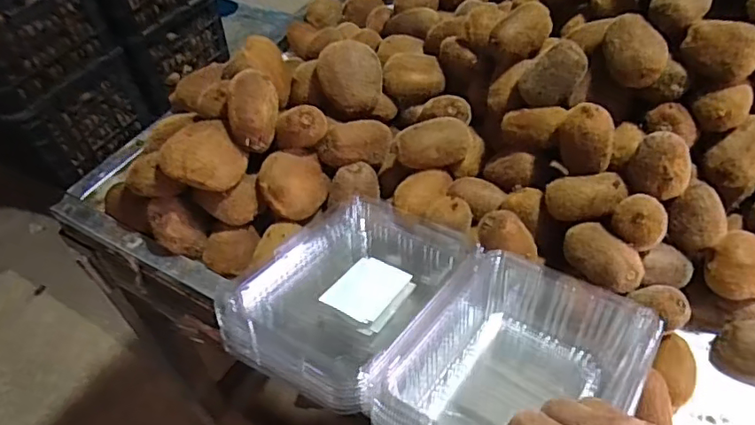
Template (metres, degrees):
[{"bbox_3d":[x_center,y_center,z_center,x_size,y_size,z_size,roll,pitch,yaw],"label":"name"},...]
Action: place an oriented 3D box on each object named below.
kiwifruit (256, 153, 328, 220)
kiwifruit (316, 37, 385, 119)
[{"bbox_3d":[-0.074,-0.025,0.492,0.058,0.043,0.050,-15,50,-12],"label":"kiwifruit"},{"bbox_3d":[-0.025,-0.138,0.544,0.066,0.048,0.069,-1,49,0],"label":"kiwifruit"}]

